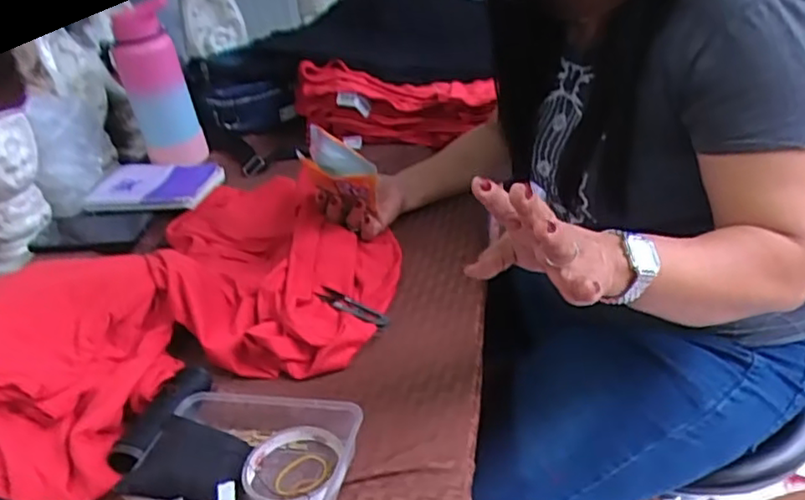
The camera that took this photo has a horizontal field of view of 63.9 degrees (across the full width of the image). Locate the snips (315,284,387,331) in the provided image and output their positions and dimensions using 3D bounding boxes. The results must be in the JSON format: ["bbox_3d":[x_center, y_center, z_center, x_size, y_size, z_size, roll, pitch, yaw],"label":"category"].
[{"bbox_3d":[-0.058,0.065,0.727,0.102,0.017,0.027,19,38,41],"label":"snips"}]

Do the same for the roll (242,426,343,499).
[{"bbox_3d":[-0.093,0.181,0.535,0.078,0.014,0.090,-2,28,11],"label":"roll"}]

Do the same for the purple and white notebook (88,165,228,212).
[{"bbox_3d":[-0.385,-0.097,0.989,0.194,0.024,0.121,2,35,11],"label":"purple and white notebook"}]

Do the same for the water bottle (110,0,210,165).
[{"bbox_3d":[-0.390,-0.257,1.031,0.093,0.261,0.079,-18,29,-19],"label":"water bottle"}]

